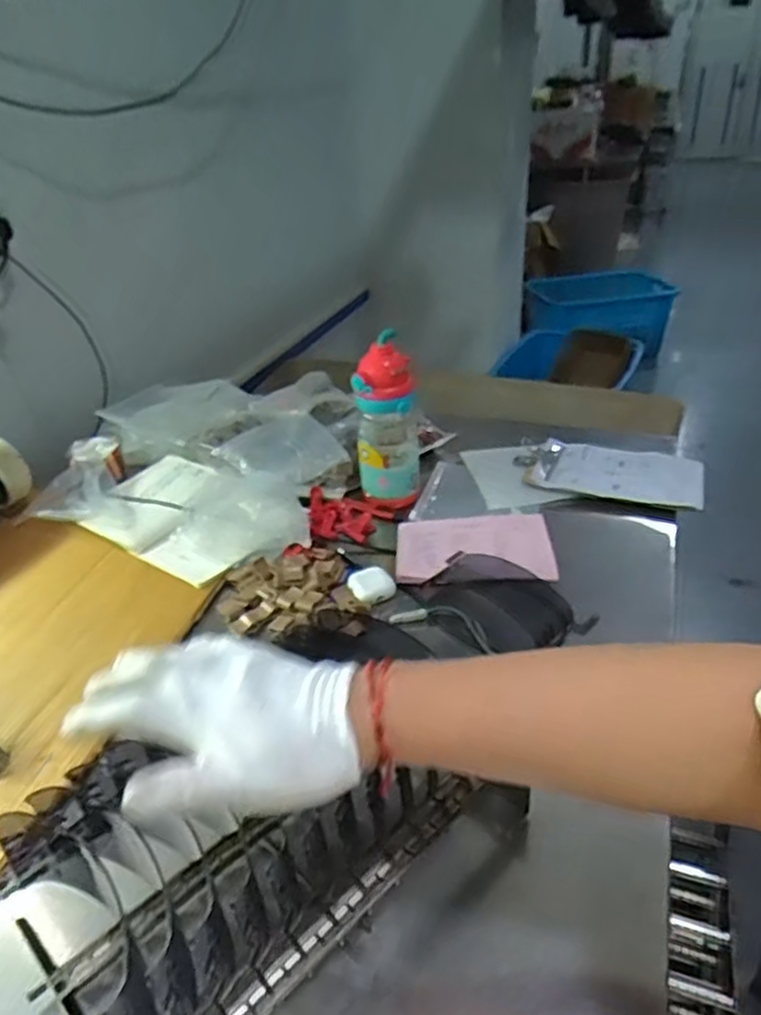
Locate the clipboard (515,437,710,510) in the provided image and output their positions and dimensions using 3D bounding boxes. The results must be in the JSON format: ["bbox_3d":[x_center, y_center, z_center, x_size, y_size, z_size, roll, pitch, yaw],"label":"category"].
[{"bbox_3d":[0.302,-0.053,0.938,0.231,0.022,0.147,7,33,17],"label":"clipboard"}]

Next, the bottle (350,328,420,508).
[{"bbox_3d":[0.009,-0.104,0.881,0.076,0.195,0.069,-1,32,3],"label":"bottle"}]

